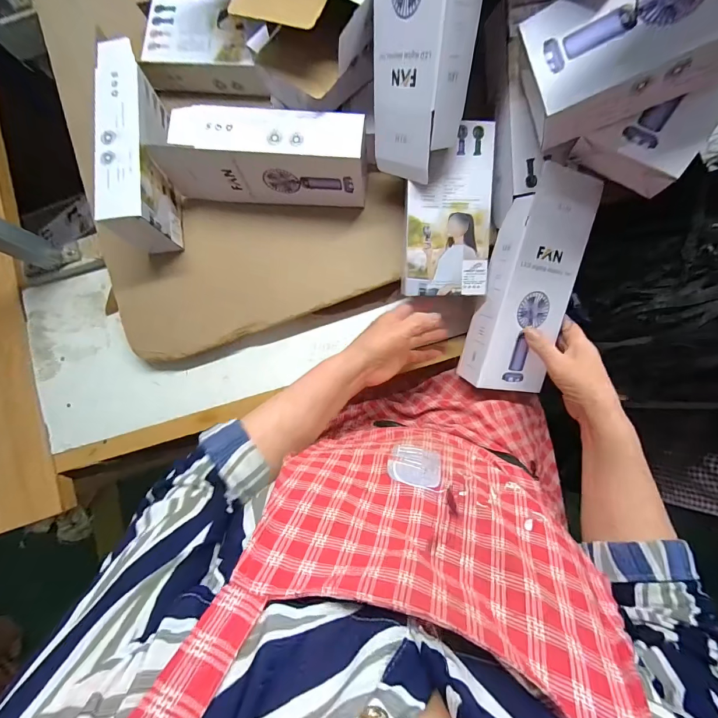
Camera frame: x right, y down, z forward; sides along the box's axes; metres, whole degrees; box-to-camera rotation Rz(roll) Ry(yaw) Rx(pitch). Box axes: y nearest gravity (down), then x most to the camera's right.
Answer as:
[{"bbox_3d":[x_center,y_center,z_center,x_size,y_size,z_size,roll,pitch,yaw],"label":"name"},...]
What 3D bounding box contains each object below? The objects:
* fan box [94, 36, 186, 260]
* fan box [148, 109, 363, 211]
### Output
[{"bbox_3d":[-0.267,-0.246,0.440,0.059,0.103,0.219,-3,85,1],"label":"fan box"},{"bbox_3d":[-0.115,-0.241,0.431,0.248,0.098,0.070,7,86,4],"label":"fan box"}]

